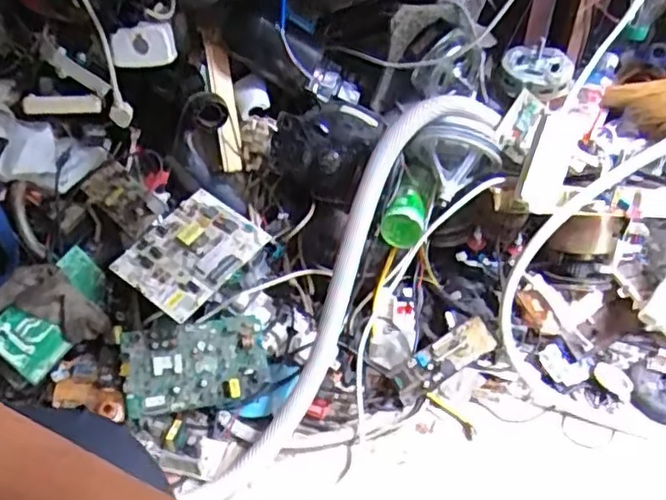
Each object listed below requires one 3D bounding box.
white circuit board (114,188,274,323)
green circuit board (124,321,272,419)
[{"bbox_3d":[-0.215,0.002,1.001,0.148,0.013,0.196,32,60,17],"label":"white circuit board"},{"bbox_3d":[-0.202,0.170,0.981,0.204,0.020,0.123,-6,72,-15],"label":"green circuit board"}]

